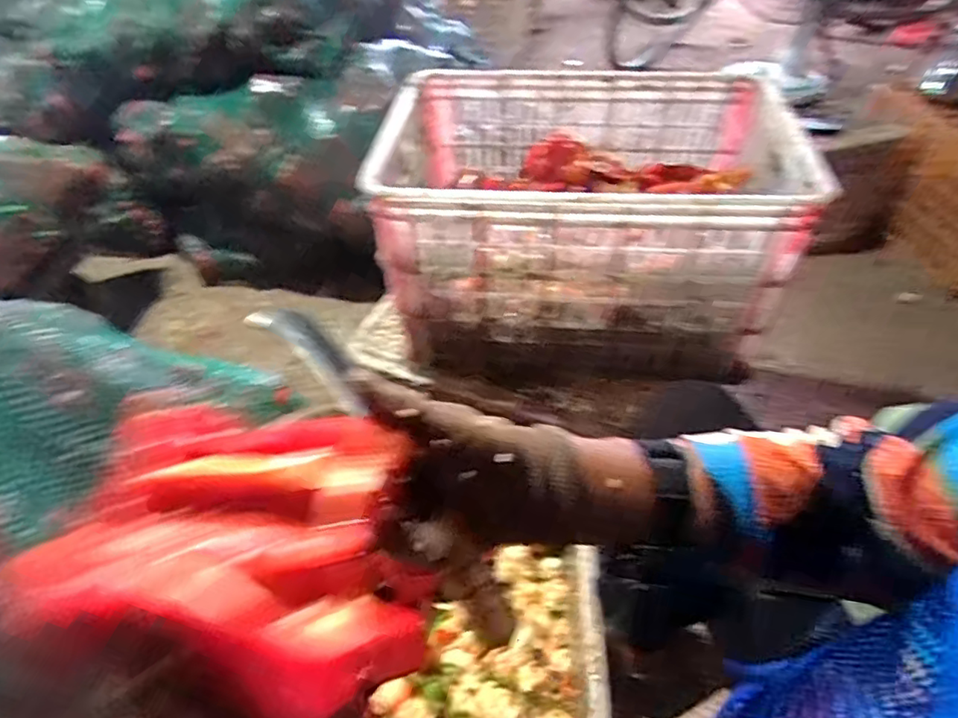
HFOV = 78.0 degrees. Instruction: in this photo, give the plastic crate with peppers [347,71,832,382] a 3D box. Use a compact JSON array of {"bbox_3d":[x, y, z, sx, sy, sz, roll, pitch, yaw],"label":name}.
[{"bbox_3d":[0.149,-0.201,0.852,0.513,0.281,0.365,1,45,3],"label":"plastic crate with peppers"}]

